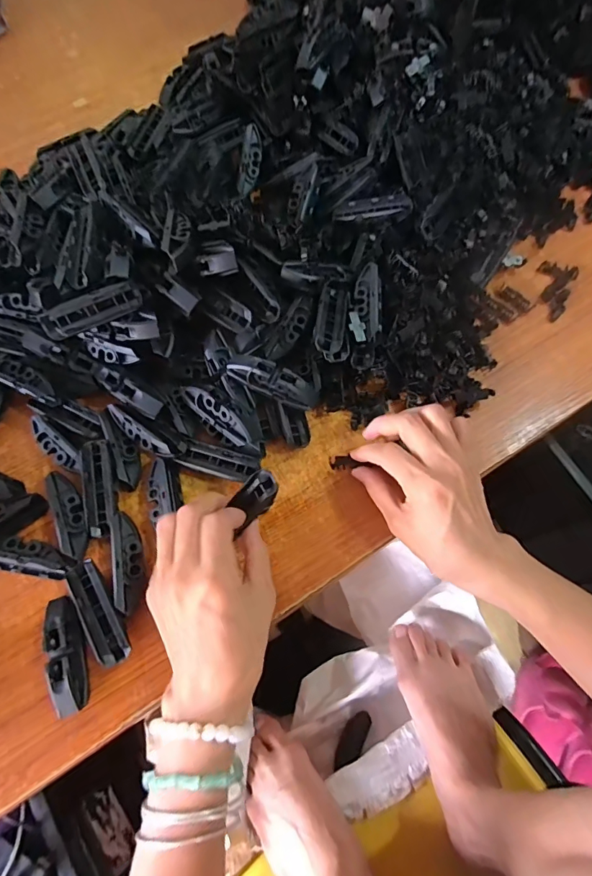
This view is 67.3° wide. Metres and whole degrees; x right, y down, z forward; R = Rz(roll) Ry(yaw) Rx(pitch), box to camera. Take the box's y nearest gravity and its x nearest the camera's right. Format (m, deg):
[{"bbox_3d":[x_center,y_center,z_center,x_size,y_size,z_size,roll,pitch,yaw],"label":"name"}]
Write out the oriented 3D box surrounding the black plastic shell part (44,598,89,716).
[{"bbox_3d":[-0.153,0.144,0.299,0.020,0.019,0.071,-18,68,-6],"label":"black plastic shell part"}]

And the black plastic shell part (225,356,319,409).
[{"bbox_3d":[-0.017,-0.044,0.346,0.072,0.017,0.021,24,69,-4],"label":"black plastic shell part"}]

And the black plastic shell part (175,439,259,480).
[{"bbox_3d":[-0.059,0.018,0.346,0.060,0.008,0.023,14,68,7],"label":"black plastic shell part"}]

